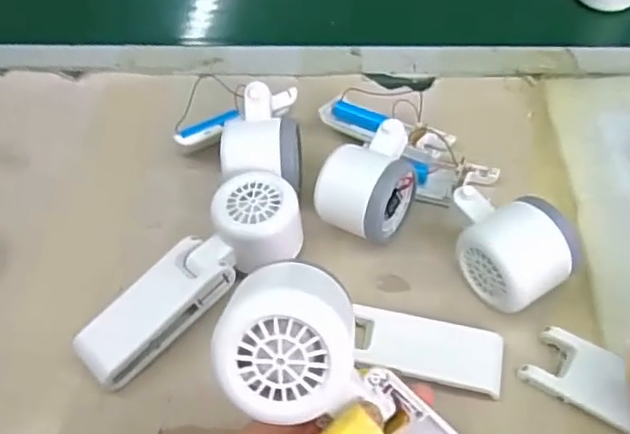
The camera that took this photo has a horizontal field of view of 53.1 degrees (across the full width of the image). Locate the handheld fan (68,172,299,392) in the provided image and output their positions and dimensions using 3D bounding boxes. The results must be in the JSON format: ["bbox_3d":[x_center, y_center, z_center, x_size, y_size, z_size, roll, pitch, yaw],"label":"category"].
[{"bbox_3d":[-0.076,0.039,0.407,0.063,0.043,0.167,33,62,24],"label":"handheld fan"}]

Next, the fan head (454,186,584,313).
[{"bbox_3d":[0.120,0.017,0.402,0.058,0.059,0.083,-28,57,-16],"label":"fan head"}]

